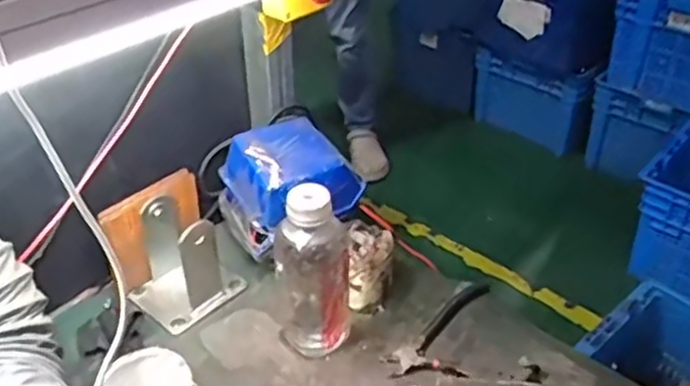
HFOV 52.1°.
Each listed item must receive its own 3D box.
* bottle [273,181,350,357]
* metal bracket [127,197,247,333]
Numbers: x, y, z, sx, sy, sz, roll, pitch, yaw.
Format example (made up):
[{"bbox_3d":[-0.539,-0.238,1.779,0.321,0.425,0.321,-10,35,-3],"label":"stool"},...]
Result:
[{"bbox_3d":[-0.031,0.073,0.688,0.069,0.186,0.061,-2,36,-3],"label":"bottle"},{"bbox_3d":[-0.171,0.066,0.755,0.082,0.106,0.106,26,43,31],"label":"metal bracket"}]

